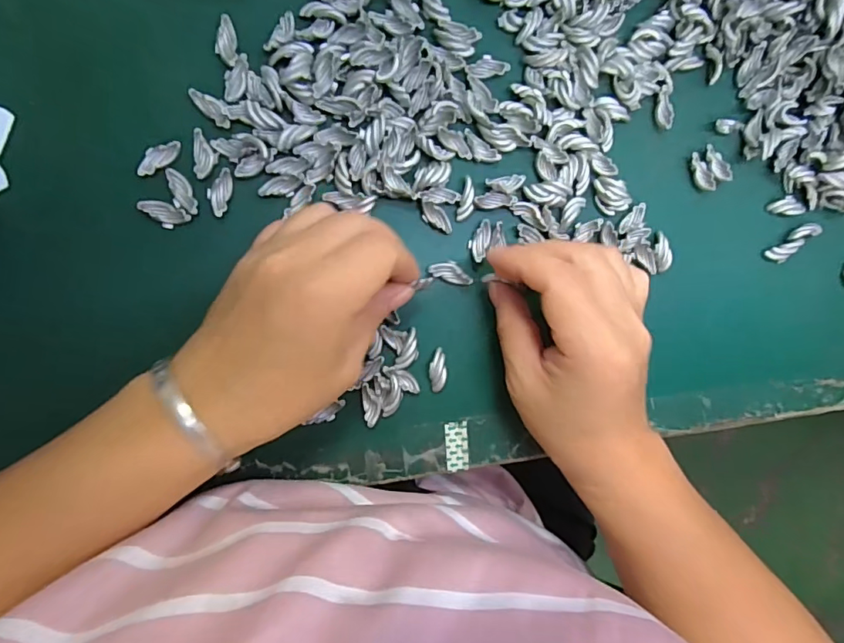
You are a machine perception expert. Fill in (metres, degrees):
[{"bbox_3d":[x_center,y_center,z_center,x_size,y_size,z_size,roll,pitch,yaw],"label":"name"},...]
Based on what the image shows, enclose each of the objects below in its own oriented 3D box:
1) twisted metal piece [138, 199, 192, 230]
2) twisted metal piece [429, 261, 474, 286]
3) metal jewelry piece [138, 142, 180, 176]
[{"bbox_3d":[-0.129,-0.053,0.249,0.024,0.004,0.012,20,92,-10],"label":"twisted metal piece"},{"bbox_3d":[0.016,-0.027,0.273,0.024,0.009,0.011,19,92,-10],"label":"twisted metal piece"},{"bbox_3d":[-0.131,-0.082,0.246,0.024,0.004,0.010,-36,99,-4],"label":"metal jewelry piece"}]

